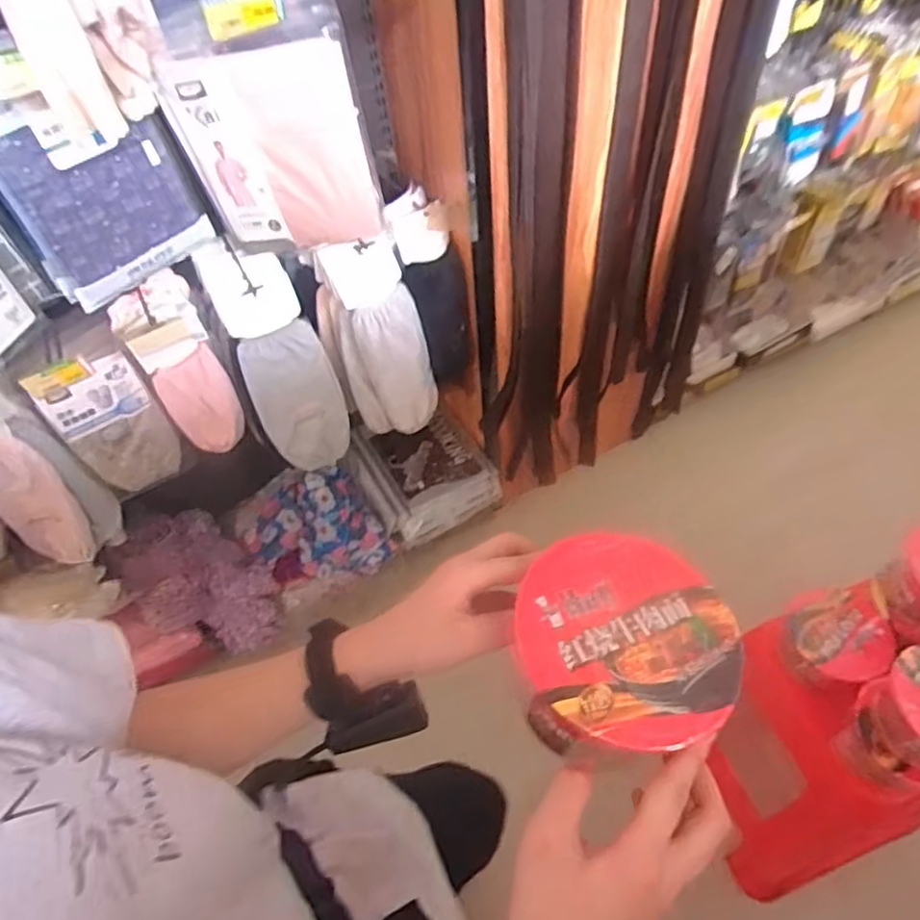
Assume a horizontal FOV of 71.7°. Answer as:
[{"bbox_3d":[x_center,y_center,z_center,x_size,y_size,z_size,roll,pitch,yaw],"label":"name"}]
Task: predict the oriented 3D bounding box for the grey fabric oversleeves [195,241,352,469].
[{"bbox_3d":[-0.318,-0.179,1.145,0.154,0.425,0.105,-21,37,-7],"label":"grey fabric oversleeves"}]

